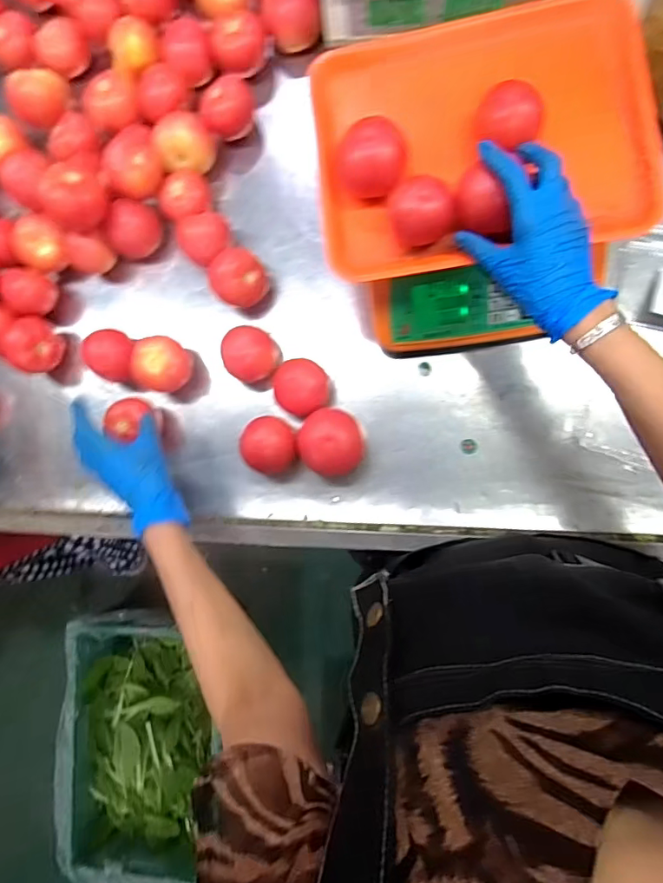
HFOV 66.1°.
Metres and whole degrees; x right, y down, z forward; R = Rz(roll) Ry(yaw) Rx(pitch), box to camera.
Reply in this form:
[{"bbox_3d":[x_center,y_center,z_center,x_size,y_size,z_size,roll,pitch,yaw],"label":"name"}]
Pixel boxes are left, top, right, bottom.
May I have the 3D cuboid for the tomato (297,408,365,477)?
[{"bbox_3d":[0.001,0.000,0.559,0.072,0.052,0.069,0,87,9],"label":"tomato"}]

